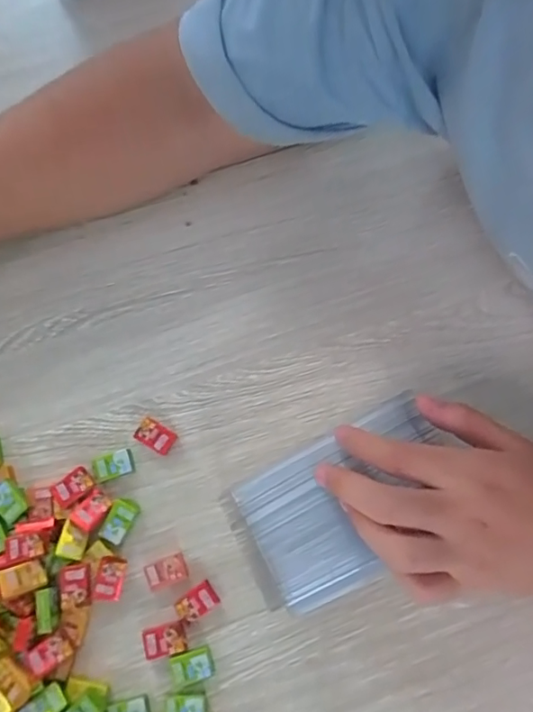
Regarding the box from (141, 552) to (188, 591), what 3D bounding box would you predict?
[{"bbox_3d":[-0.067,0.144,0.344,0.027,0.010,0.017,-21,77,-3],"label":"box"}]

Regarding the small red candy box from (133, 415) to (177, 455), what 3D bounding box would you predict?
[{"bbox_3d":[-0.080,0.056,0.364,0.030,0.009,0.017,30,79,8],"label":"small red candy box"}]

